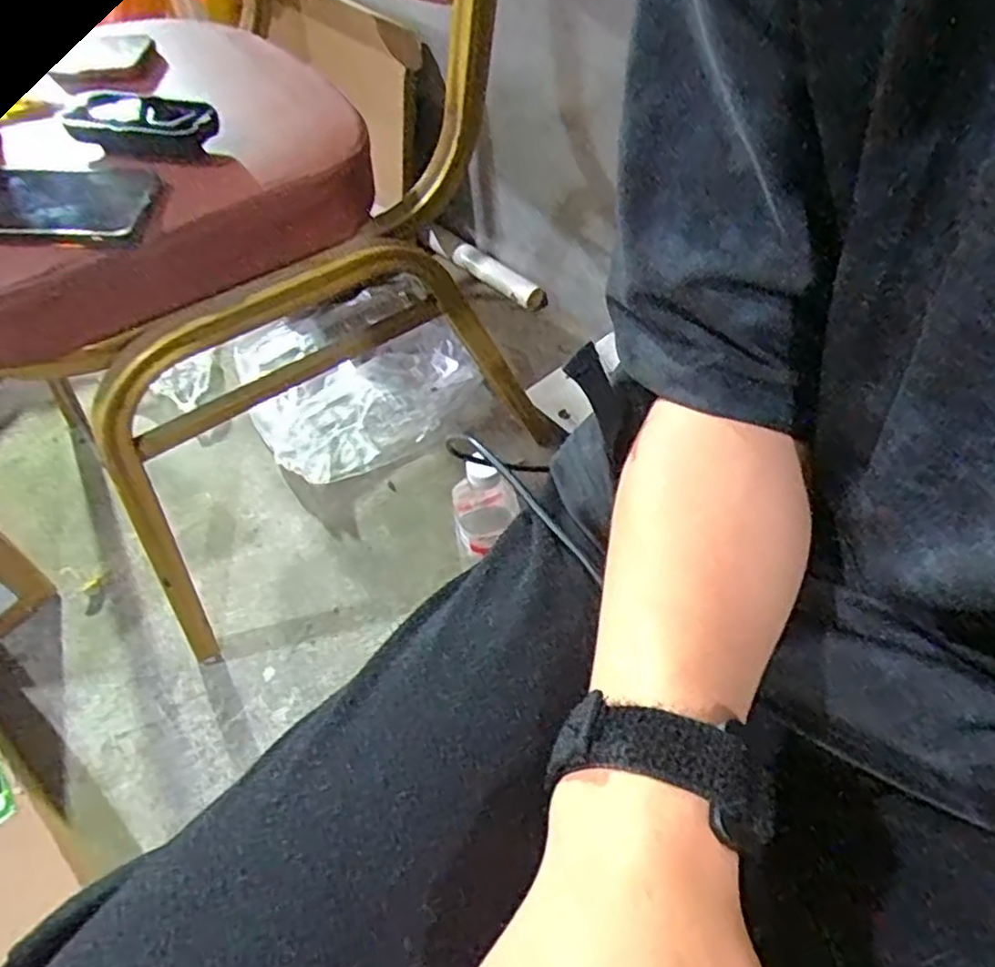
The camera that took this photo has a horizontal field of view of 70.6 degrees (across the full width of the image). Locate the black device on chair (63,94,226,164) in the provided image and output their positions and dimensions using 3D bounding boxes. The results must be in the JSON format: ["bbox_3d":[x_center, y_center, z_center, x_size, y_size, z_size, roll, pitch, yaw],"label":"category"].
[{"bbox_3d":[-0.250,-0.249,0.498,0.100,0.035,0.038,-3,54,-3],"label":"black device on chair"}]

